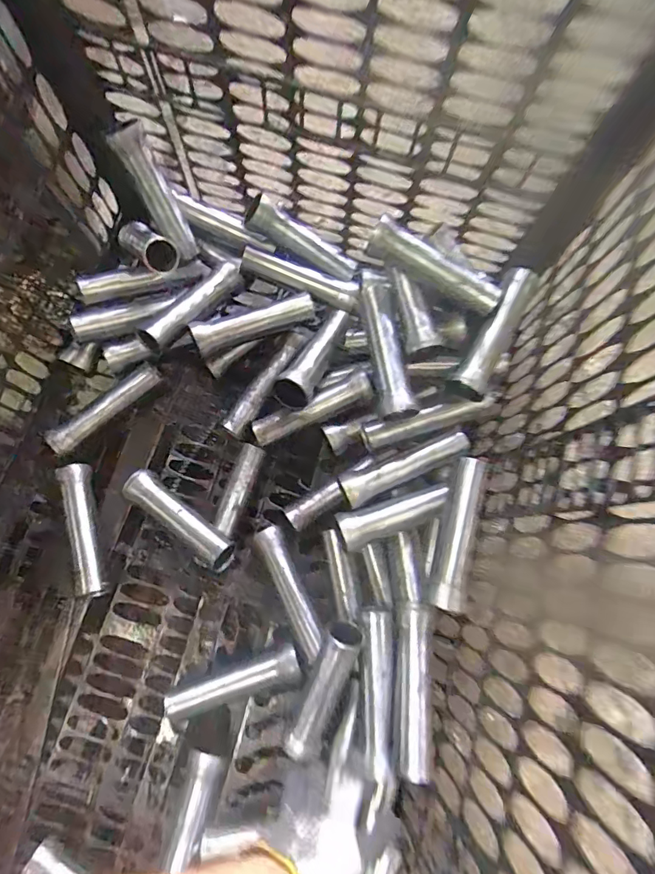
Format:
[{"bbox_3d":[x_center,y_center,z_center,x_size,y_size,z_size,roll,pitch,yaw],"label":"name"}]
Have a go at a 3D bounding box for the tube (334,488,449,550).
[{"bbox_3d":[0.092,0.106,0.658,0.159,0.038,0.047,-21,78,-6],"label":"tube"}]

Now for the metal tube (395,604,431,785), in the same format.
[{"bbox_3d":[0.105,0.305,0.580,0.041,0.029,0.189,5,63,0],"label":"metal tube"}]

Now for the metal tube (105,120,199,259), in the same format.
[{"bbox_3d":[-0.255,-0.368,0.724,0.047,0.195,0.050,-35,47,-8],"label":"metal tube"}]

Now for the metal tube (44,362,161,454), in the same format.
[{"bbox_3d":[-0.346,-0.047,0.731,0.192,0.028,0.034,-37,80,-9],"label":"metal tube"}]

